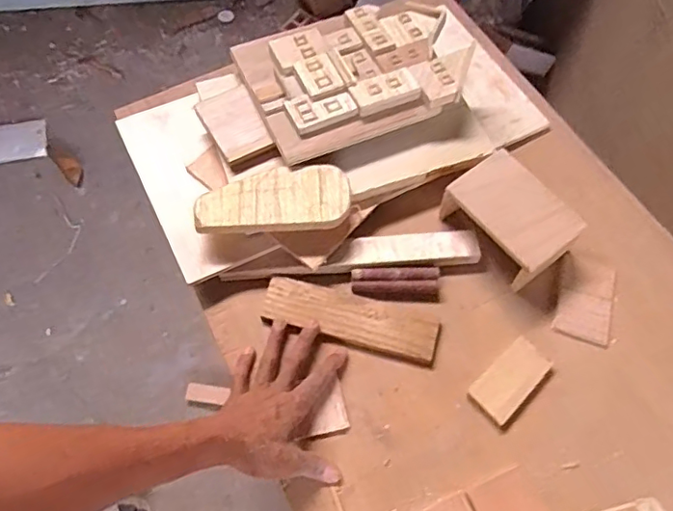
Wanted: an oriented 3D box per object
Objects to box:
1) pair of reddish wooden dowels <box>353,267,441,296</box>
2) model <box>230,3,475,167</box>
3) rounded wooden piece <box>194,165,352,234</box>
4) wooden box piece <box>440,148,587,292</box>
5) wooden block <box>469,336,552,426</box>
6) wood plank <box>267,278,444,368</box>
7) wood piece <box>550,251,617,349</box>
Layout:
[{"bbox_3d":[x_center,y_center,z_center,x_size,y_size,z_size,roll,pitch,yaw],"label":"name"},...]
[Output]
[{"bbox_3d":[0.067,0.030,0.617,0.097,0.012,0.031,-2,64,0],"label":"pair of reddish wooden dowels"},{"bbox_3d":[0.027,-0.230,0.671,0.265,0.035,0.180,-20,64,-11],"label":"model"},{"bbox_3d":[-0.070,-0.063,0.613,0.168,0.022,0.072,-3,62,-2],"label":"rounded wooden piece"},{"bbox_3d":[0.196,-0.042,0.619,0.094,0.067,0.135,-38,69,-16],"label":"wooden box piece"},{"bbox_3d":[0.182,0.130,0.569,0.088,0.009,0.045,-40,70,-17],"label":"wooden block"},{"bbox_3d":[0.015,0.069,0.597,0.191,0.008,0.051,16,65,9],"label":"wood plank"},{"bbox_3d":[0.281,0.049,0.613,0.058,0.004,0.101,16,65,9],"label":"wood piece"}]

